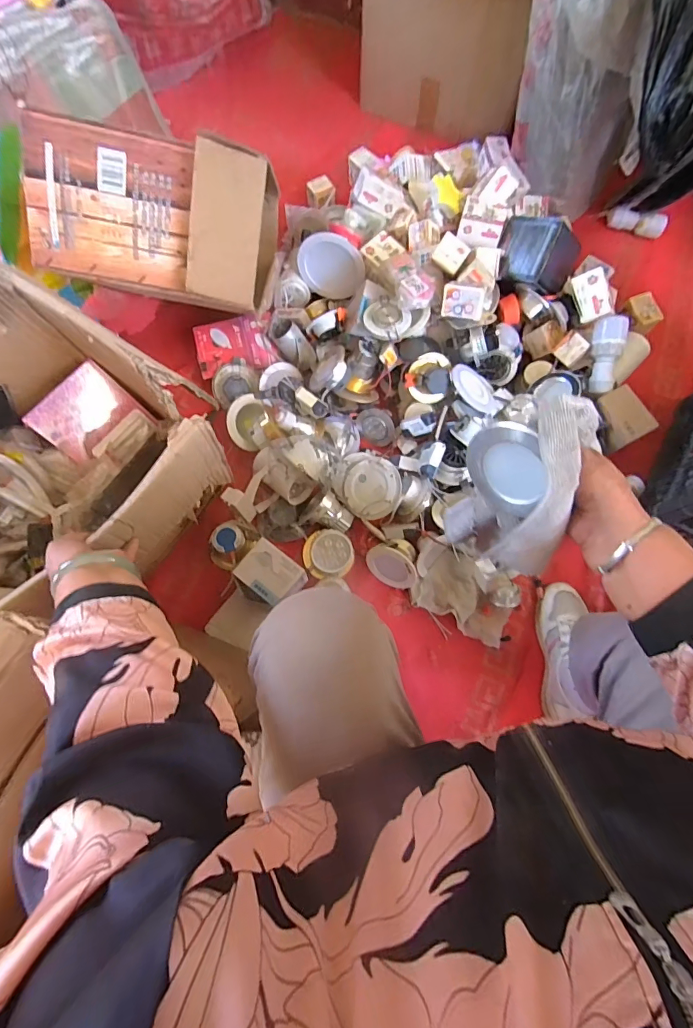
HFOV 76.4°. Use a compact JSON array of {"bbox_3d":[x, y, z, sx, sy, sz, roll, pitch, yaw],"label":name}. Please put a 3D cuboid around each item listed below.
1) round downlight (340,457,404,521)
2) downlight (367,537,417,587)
[{"bbox_3d":[0.047,-0.049,0.820,0.111,0.021,0.111,-2,85,24],"label":"round downlight"},{"bbox_3d":[0.090,0.088,0.811,0.097,0.080,0.053,34,42,11],"label":"downlight"}]

